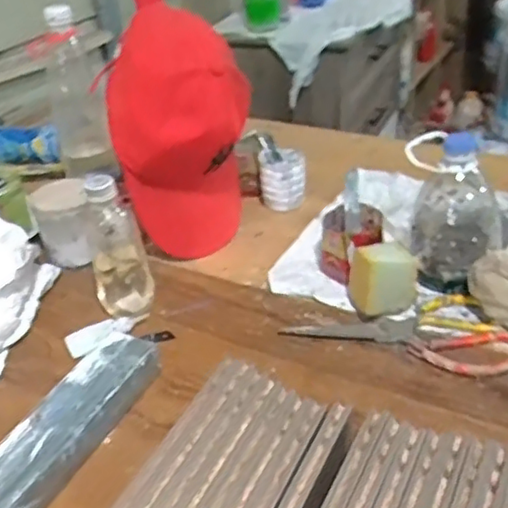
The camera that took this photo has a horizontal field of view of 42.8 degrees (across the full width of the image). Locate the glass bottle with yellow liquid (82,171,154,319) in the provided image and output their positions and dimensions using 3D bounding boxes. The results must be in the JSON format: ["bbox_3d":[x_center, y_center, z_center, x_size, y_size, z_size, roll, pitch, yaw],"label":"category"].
[{"bbox_3d":[-0.149,-0.007,0.704,0.060,0.162,0.054,-13,35,-12],"label":"glass bottle with yellow liquid"}]

